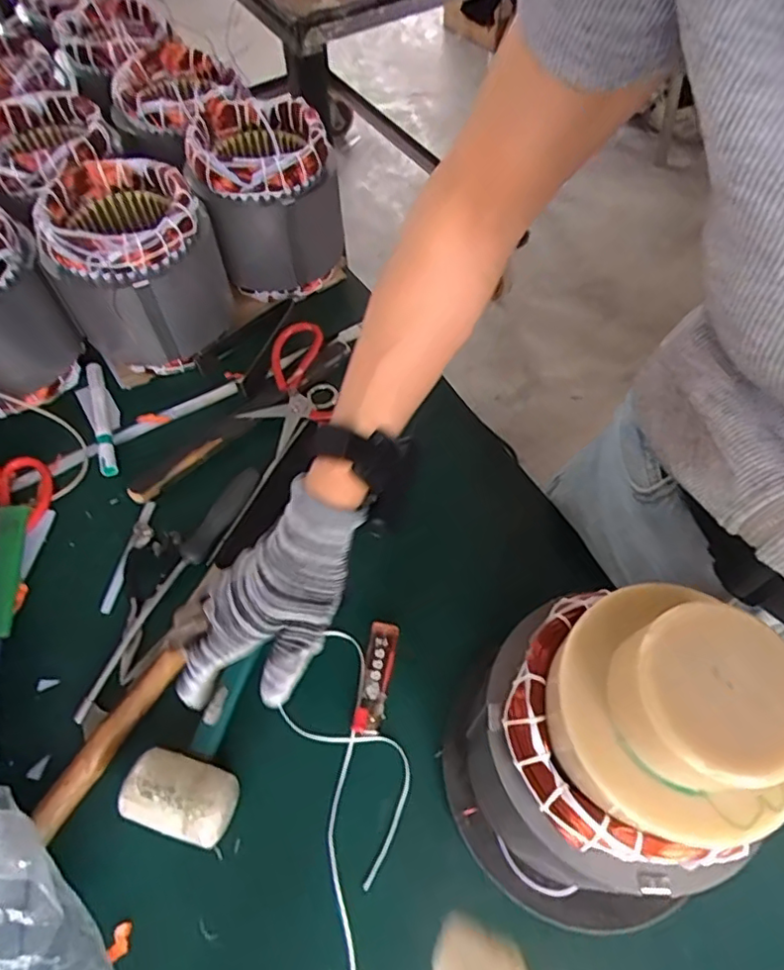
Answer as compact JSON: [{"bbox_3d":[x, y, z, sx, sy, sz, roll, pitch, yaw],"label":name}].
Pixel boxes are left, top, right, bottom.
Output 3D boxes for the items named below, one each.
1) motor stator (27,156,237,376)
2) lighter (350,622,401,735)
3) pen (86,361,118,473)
[{"bbox_3d":[-0.241,-0.204,0.578,0.123,0.170,0.124,0,59,1],"label":"motor stator"},{"bbox_3d":[-0.013,0.153,0.477,0.024,0.010,0.086,8,60,6],"label":"lighter"},{"bbox_3d":[-0.289,-0.067,0.590,0.018,0.012,0.140,-18,61,-9],"label":"pen"}]

